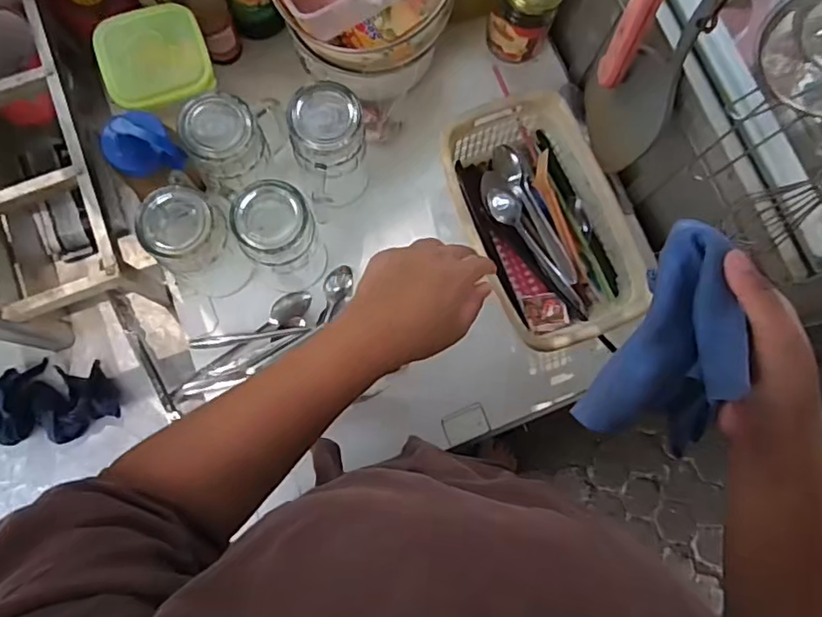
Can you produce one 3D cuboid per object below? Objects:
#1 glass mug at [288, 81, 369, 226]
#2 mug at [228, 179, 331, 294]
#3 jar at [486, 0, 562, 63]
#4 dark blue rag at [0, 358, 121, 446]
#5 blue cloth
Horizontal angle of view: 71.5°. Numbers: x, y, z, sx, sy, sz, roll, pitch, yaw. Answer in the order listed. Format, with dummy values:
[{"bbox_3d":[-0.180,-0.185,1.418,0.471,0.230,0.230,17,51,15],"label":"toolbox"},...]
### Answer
[{"bbox_3d":[-0.078,-0.154,0.564,0.064,0.129,0.085,-3,78,-2],"label":"glass mug"},{"bbox_3d":[-0.127,-0.067,0.546,0.068,0.130,0.076,-38,81,-9],"label":"mug"},{"bbox_3d":[0.122,-0.316,0.612,0.063,0.084,0.061,0,78,-2],"label":"jar"},{"bbox_3d":[-0.376,0.090,0.558,0.171,0.033,0.078,-1,78,-2],"label":"dark blue rag"},{"bbox_3d":[0.174,0.020,0.373,0.072,0.080,0.132,16,78,2],"label":"blue cloth"}]

